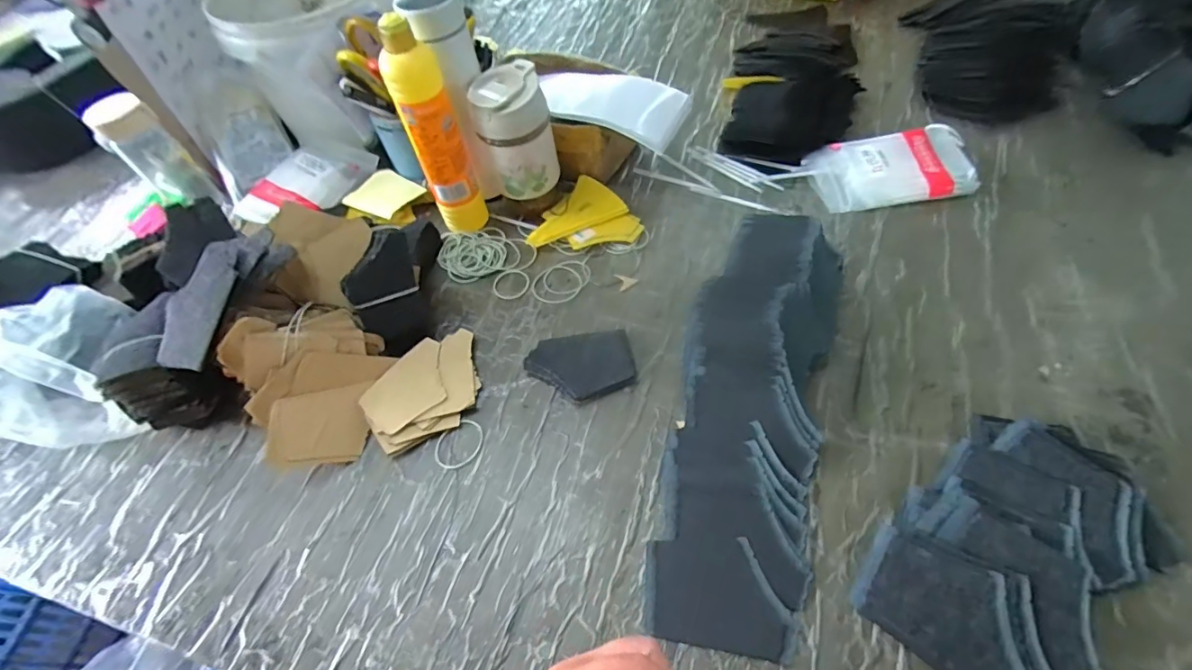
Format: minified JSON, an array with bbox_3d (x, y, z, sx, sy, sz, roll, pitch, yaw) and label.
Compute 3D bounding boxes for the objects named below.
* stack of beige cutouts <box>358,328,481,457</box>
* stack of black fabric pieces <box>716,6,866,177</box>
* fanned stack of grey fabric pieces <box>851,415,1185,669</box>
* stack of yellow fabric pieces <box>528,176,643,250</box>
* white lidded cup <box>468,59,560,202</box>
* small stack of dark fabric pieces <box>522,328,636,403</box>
[{"bbox_3d":[-0.165,0.053,0.492,0.115,0.026,0.094,-28,57,-13],"label":"stack of beige cutouts"},{"bbox_3d":[0.288,-0.380,0.730,0.168,0.033,0.405,9,56,12],"label":"stack of black fabric pieces"},{"bbox_3d":[0.308,0.152,0.366,0.231,0.033,0.136,-35,59,-18],"label":"fanned stack of grey fabric pieces"},{"bbox_3d":[-0.008,-0.131,0.602,0.106,0.028,0.116,30,63,24],"label":"stack of yellow fabric pieces"},{"bbox_3d":[-0.085,-0.215,0.577,0.078,0.146,0.076,-10,54,0],"label":"white lidded cup"},{"bbox_3d":[-0.016,0.029,0.492,0.103,0.015,0.069,-8,54,1],"label":"small stack of dark fabric pieces"}]

